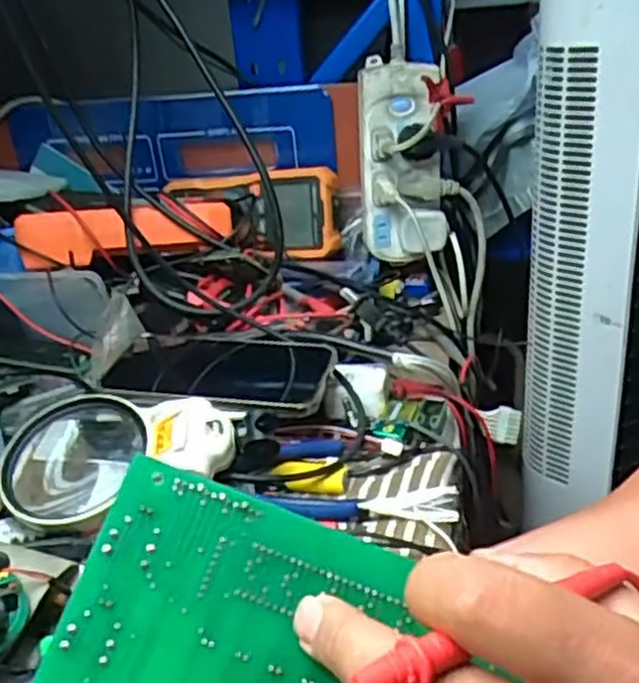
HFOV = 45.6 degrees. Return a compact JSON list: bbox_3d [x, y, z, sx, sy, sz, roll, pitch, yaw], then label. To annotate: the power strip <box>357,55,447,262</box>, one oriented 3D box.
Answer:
[{"bbox_3d":[0.078,-0.165,0.721,0.081,0.176,0.053,0,25,10],"label":"power strip"}]

